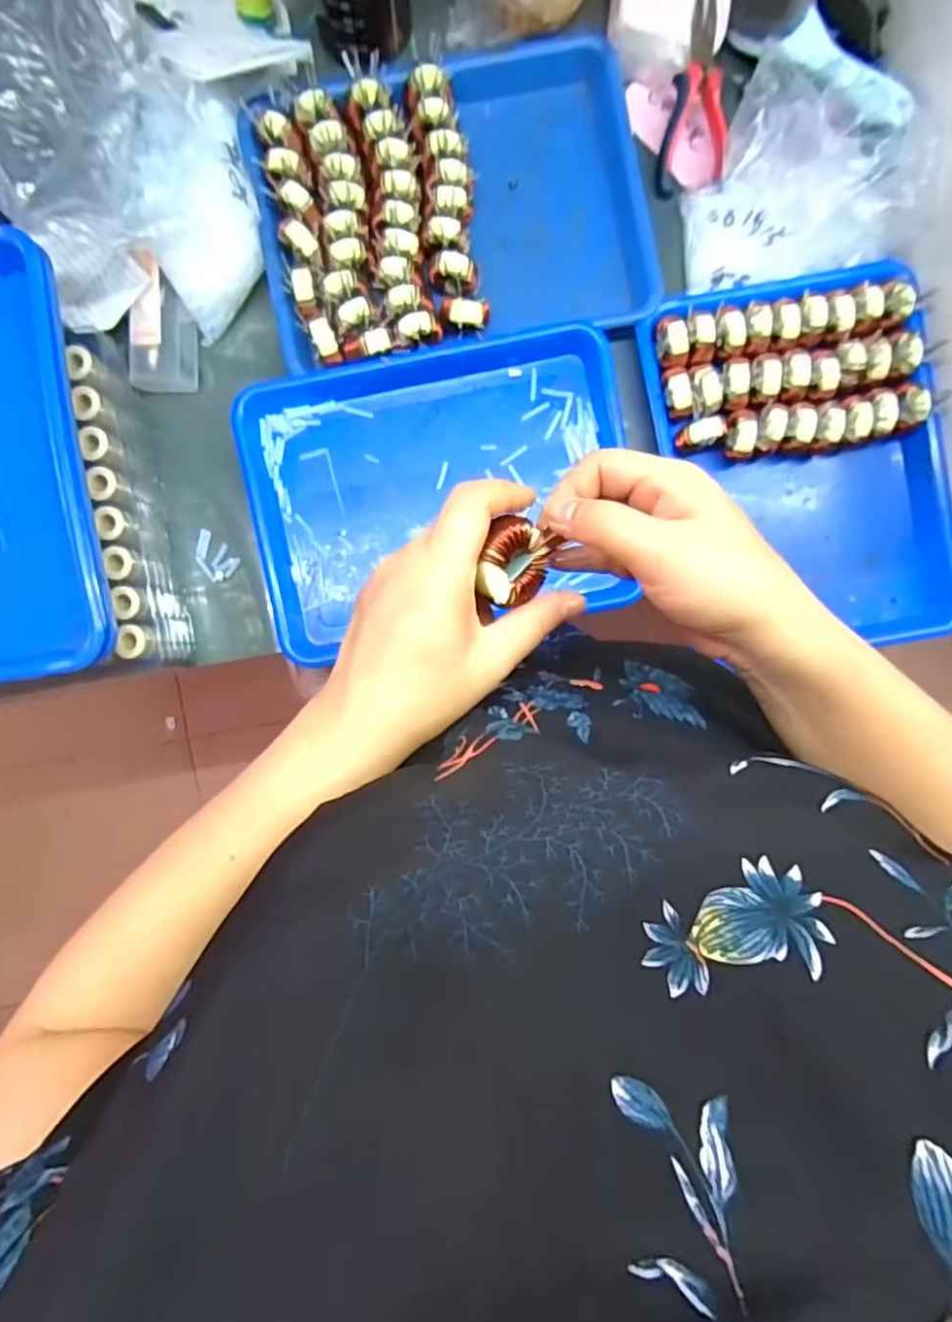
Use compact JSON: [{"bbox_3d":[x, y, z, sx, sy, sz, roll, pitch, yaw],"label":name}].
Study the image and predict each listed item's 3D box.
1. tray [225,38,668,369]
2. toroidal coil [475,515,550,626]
[{"bbox_3d":[-0.021,-0.398,0.526,0.333,0.042,0.250,-10,92,-1],"label":"tray"},{"bbox_3d":[0.013,-0.048,0.293,0.038,0.023,0.041,-15,117,-32],"label":"toroidal coil"}]

